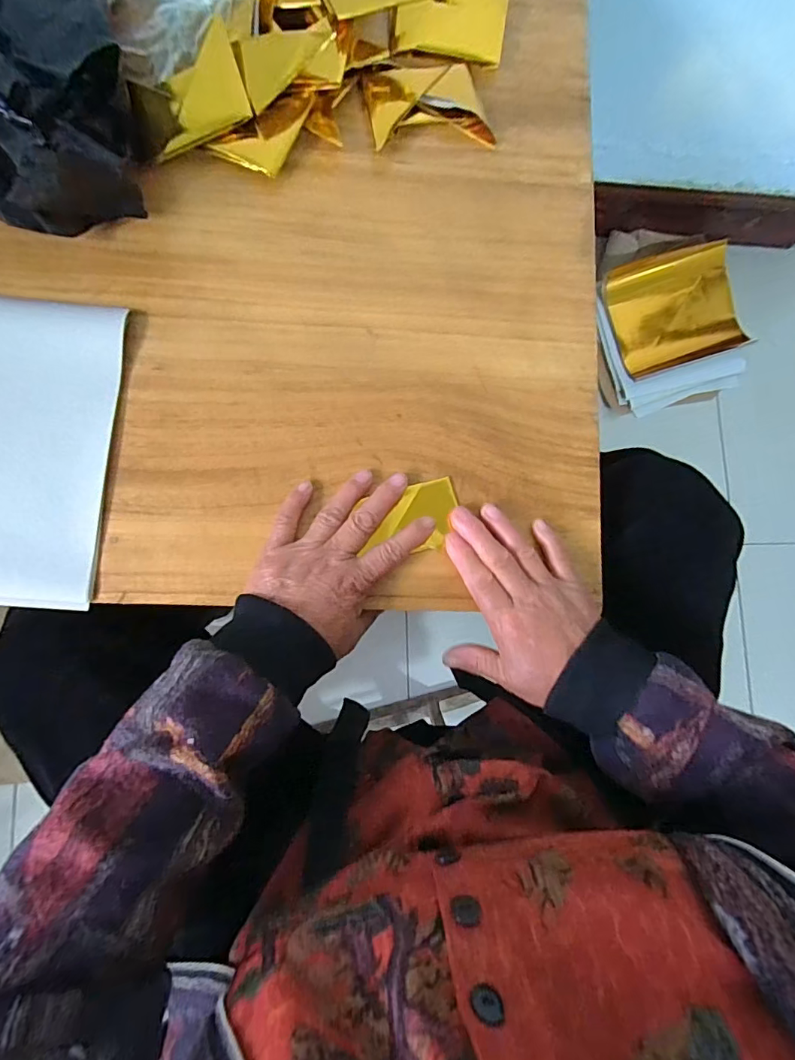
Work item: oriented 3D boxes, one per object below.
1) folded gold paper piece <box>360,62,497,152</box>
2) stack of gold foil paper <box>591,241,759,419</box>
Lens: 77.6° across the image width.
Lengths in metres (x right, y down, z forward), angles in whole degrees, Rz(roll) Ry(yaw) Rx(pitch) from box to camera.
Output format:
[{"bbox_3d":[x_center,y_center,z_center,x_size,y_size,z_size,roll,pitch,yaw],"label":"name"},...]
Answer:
[{"bbox_3d":[0.024,-0.357,0.412,0.099,0.016,0.080,-10,85,-6],"label":"folded gold paper piece"},{"bbox_3d":[0.506,-0.372,0.928,0.276,0.065,0.275,-14,85,-7],"label":"stack of gold foil paper"}]

